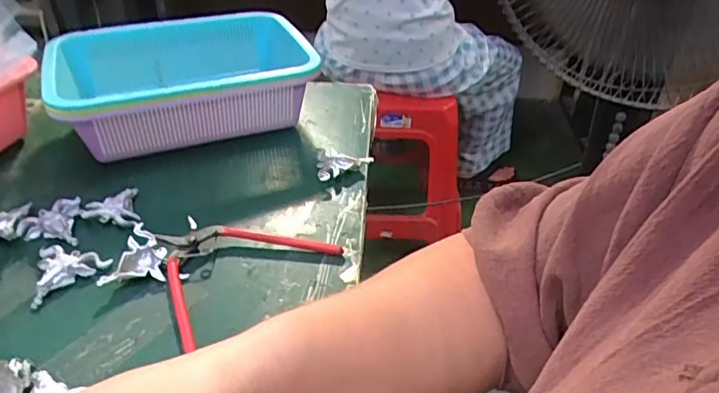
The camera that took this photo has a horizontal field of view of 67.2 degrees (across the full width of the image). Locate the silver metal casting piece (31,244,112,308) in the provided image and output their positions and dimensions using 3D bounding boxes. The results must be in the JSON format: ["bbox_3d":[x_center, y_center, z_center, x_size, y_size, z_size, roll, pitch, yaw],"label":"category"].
[{"bbox_3d":[-0.236,0.053,0.426,0.051,0.015,0.058,31,44,34],"label":"silver metal casting piece"}]

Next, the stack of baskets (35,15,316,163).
[{"bbox_3d":[-0.187,-0.116,0.589,0.251,0.099,0.170,-10,37,-17],"label":"stack of baskets"}]

